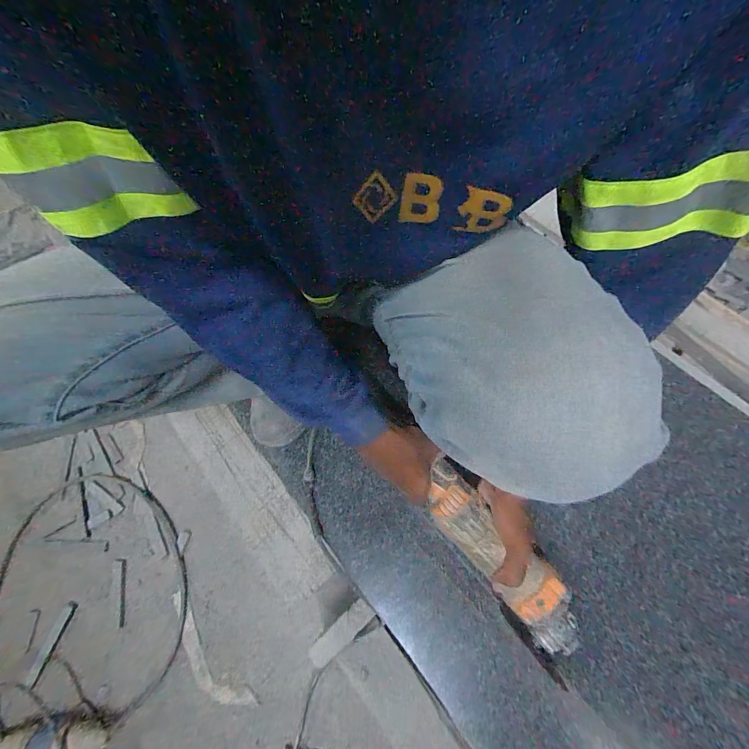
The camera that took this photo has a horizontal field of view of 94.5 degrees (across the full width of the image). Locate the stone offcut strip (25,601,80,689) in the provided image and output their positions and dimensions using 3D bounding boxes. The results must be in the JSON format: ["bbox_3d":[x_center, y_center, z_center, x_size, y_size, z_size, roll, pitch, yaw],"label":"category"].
[{"bbox_3d":[-0.552,0.461,0.593,0.019,0.009,0.118,10,69,5],"label":"stone offcut strip"}]

